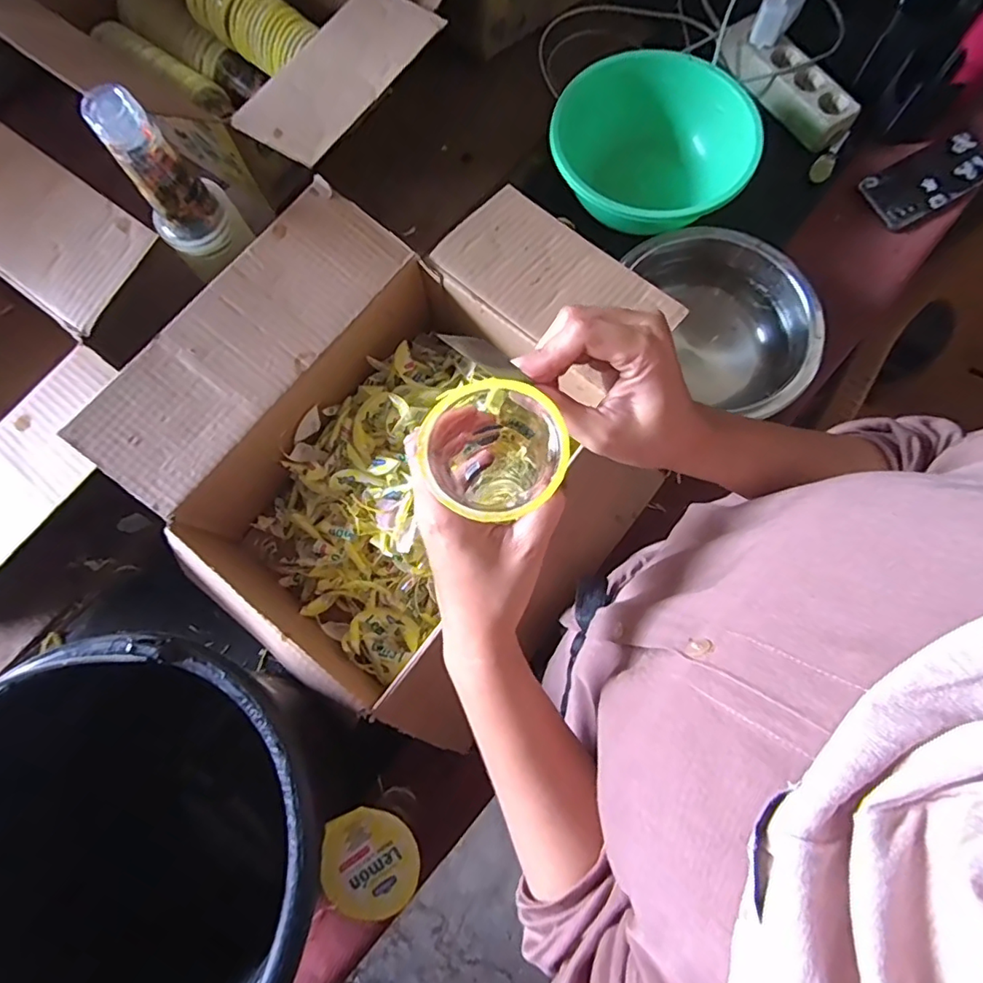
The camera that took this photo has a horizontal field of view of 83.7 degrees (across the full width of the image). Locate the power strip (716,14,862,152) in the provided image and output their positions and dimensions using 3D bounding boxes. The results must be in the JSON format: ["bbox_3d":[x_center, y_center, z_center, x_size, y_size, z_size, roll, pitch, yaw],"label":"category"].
[{"bbox_3d":[0.377,-0.528,0.700,0.065,0.040,0.200,-34,79,-7],"label":"power strip"}]

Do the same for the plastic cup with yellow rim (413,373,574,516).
[{"bbox_3d":[0.002,-0.011,0.312,0.070,0.097,0.069,0,77,0],"label":"plastic cup with yellow rim"}]

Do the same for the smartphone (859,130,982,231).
[{"bbox_3d":[0.540,-0.388,0.679,0.172,0.013,0.080,-29,79,-6],"label":"smartphone"}]

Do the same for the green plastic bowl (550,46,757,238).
[{"bbox_3d":[0.184,-0.395,0.651,0.222,0.089,0.223,40,80,8],"label":"green plastic bowl"}]

